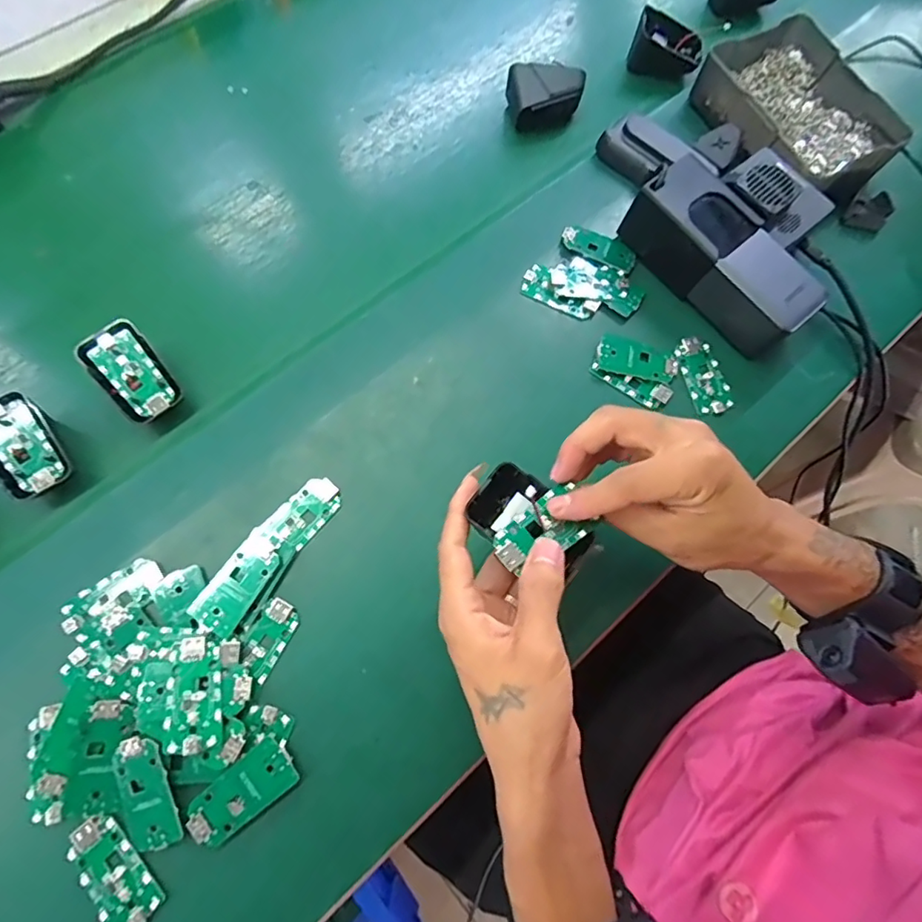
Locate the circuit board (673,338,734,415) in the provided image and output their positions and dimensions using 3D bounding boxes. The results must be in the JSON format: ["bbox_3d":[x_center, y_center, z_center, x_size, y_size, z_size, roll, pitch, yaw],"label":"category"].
[{"bbox_3d":[0.191,-0.068,0.422,0.032,0.006,0.063,-18,72,-8],"label":"circuit board"}]

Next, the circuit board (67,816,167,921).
[{"bbox_3d":[-0.200,0.236,0.306,0.030,0.005,0.063,-40,76,-14],"label":"circuit board"}]

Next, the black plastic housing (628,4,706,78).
[{"bbox_3d":[0.200,-0.402,0.520,0.069,0.037,0.047,13,71,3],"label":"black plastic housing"}]

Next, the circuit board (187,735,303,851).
[{"bbox_3d":[-0.131,0.199,0.320,0.063,0.005,0.031,-37,76,-13],"label":"circuit board"}]

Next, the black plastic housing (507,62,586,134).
[{"bbox_3d":[0.074,-0.326,0.485,0.065,0.046,0.039,9,71,2],"label":"black plastic housing"}]

